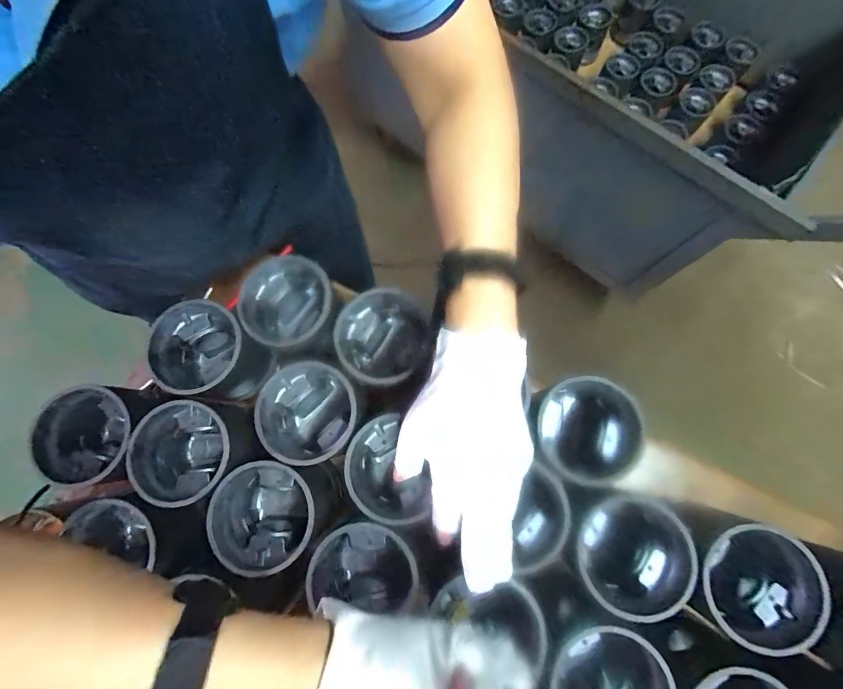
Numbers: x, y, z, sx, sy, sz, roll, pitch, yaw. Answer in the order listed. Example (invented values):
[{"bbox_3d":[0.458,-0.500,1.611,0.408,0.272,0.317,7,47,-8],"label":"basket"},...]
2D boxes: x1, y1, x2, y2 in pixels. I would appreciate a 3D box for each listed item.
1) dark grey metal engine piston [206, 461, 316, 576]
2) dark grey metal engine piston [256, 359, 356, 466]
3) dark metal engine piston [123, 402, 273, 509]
[{"bbox_3d":[-0.133,0.150,0.349,0.085,0.078,0.081,-12,78,-1],"label":"dark grey metal engine piston"},{"bbox_3d":[-0.103,0.064,0.371,0.085,0.082,0.088,-31,79,-5],"label":"dark grey metal engine piston"},{"bbox_3d":[-0.210,0.104,0.361,0.097,0.082,0.075,22,79,6],"label":"dark metal engine piston"}]

